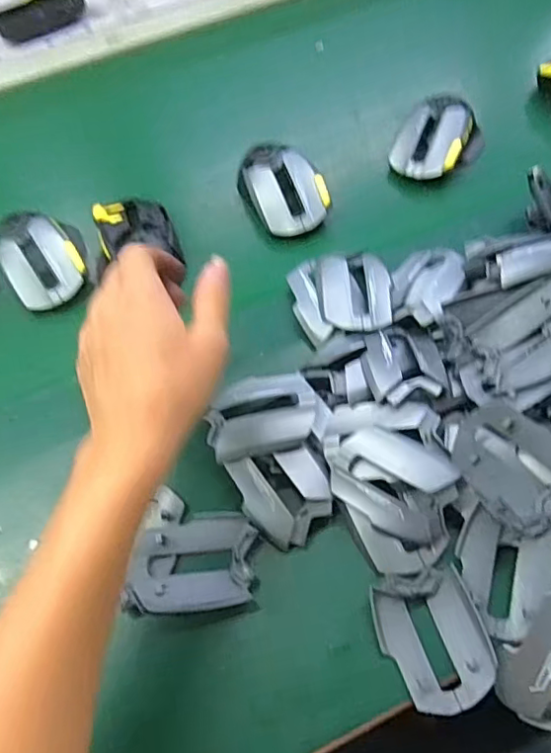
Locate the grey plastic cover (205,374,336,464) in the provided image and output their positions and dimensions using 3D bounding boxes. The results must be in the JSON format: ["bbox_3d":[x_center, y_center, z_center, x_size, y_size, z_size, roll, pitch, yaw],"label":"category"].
[{"bbox_3d":[-0.006,0.026,0.418,0.084,0.017,0.060,-12,59,-3],"label":"grey plastic cover"}]

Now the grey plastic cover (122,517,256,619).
[{"bbox_3d":[-0.053,0.121,0.388,0.079,0.020,0.061,-4,59,2],"label":"grey plastic cover"}]

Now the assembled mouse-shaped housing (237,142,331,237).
[{"bbox_3d":[0.007,-0.167,0.541,0.066,0.045,0.095,-20,60,-8],"label":"assembled mouse-shaped housing"}]

